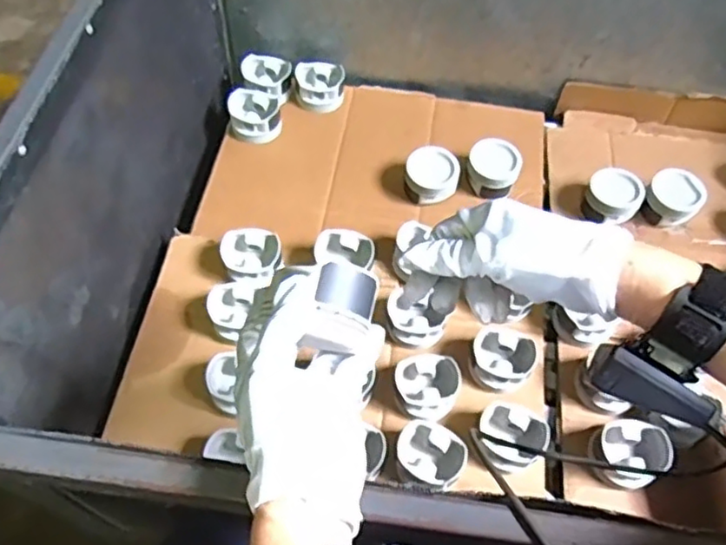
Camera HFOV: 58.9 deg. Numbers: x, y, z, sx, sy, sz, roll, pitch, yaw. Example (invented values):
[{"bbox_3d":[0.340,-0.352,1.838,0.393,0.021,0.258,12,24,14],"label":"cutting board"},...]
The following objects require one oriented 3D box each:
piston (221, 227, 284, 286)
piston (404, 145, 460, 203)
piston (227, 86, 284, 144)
[{"bbox_3d":[-0.146,-0.015,0.854,0.079,0.047,0.077,1,58,-1],"label":"piston"},{"bbox_3d":[0.100,-0.140,0.937,0.075,0.049,0.077,1,58,-1],"label":"piston"},{"bbox_3d":[-0.165,-0.236,0.991,0.082,0.048,0.082,-8,59,-6],"label":"piston"}]

